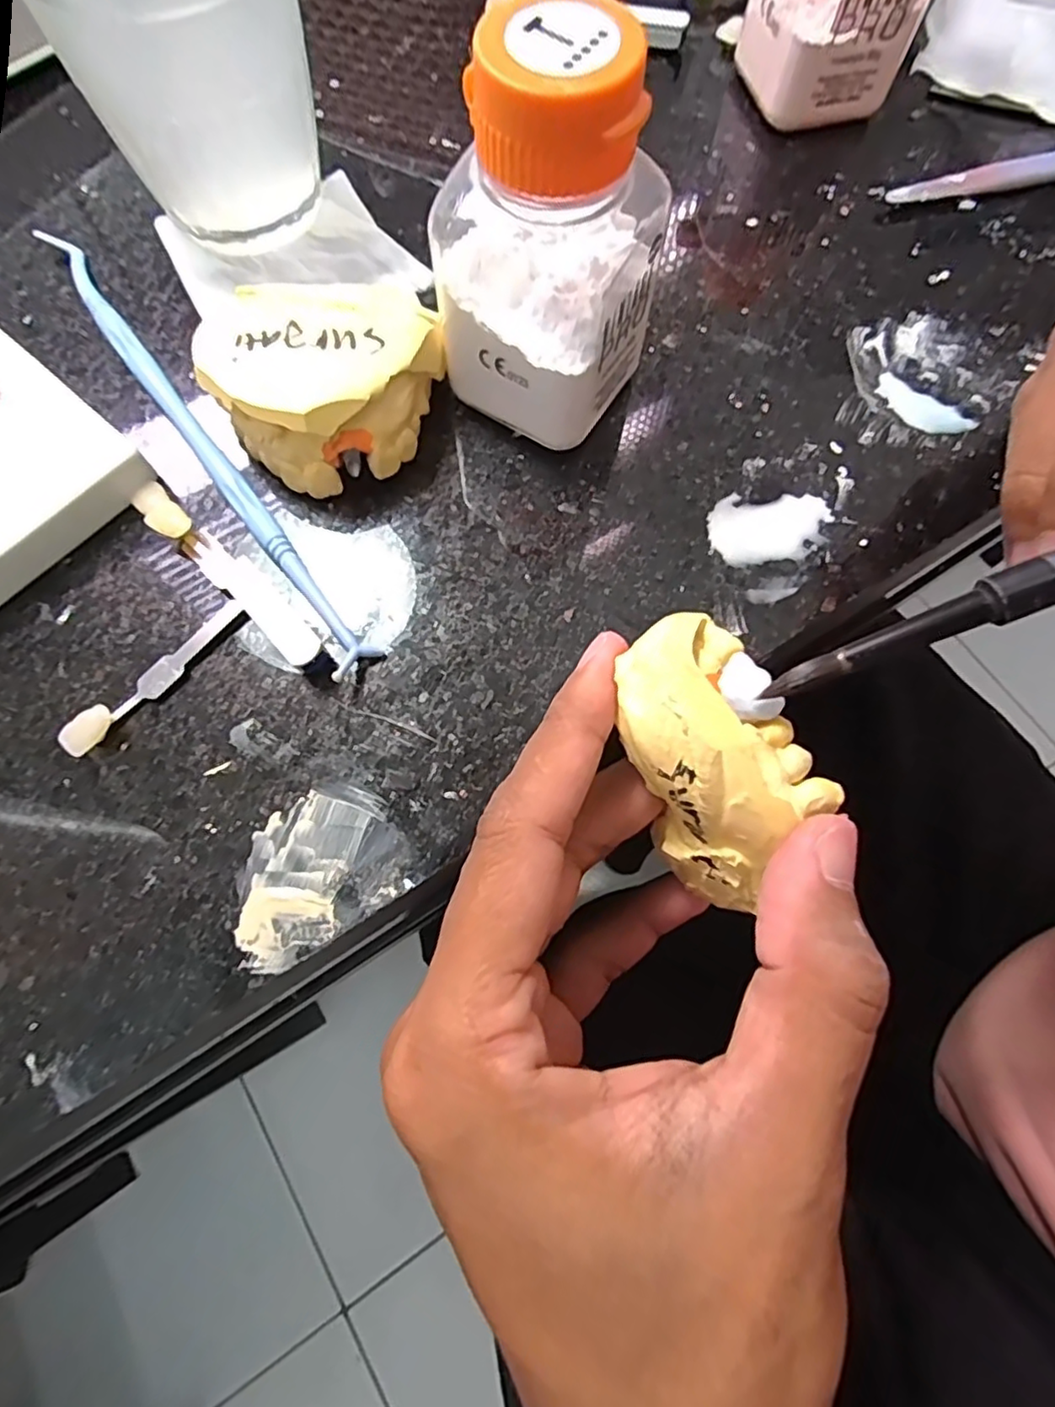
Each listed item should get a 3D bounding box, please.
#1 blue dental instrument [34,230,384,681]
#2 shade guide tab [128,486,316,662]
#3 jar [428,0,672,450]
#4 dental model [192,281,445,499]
[{"bbox_3d":[-0.086,-0.071,0.159,0.010,0.007,0.162,-35,76,-11],"label":"blue dental instrument"},{"bbox_3d":[-0.071,-0.031,0.146,0.065,0.009,0.009,42,76,10],"label":"shade guide tab"},{"bbox_3d":[0.007,-0.097,0.132,0.039,0.069,0.039,0,73,-2],"label":"jar"},{"bbox_3d":[-0.049,-0.075,0.151,0.054,0.026,0.041,2,73,-1],"label":"dental model"}]

